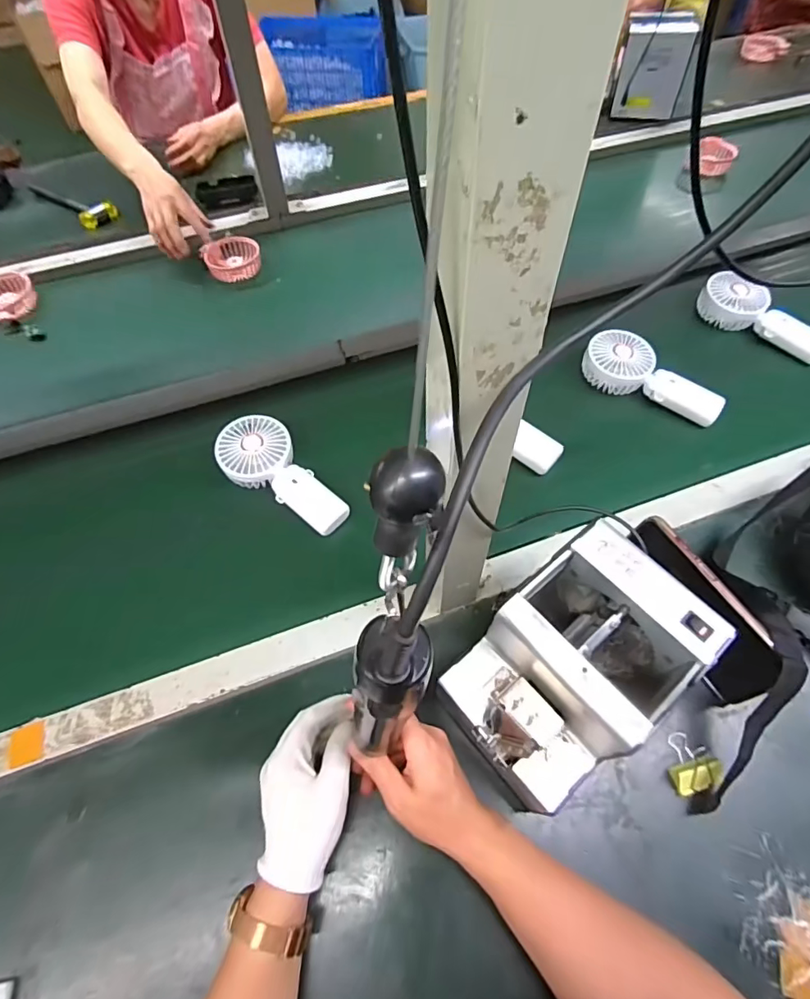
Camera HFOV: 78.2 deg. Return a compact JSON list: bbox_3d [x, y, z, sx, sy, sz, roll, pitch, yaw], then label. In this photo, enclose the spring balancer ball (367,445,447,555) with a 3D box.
[{"bbox_3d":[0.001,0.000,0.145,0.019,0.039,0.018,0,58,0],"label":"spring balancer ball"}]

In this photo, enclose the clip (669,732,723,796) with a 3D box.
[{"bbox_3d":[0.251,0.230,0.436,0.039,0.023,0.047,-8,58,-5],"label":"clip"}]

